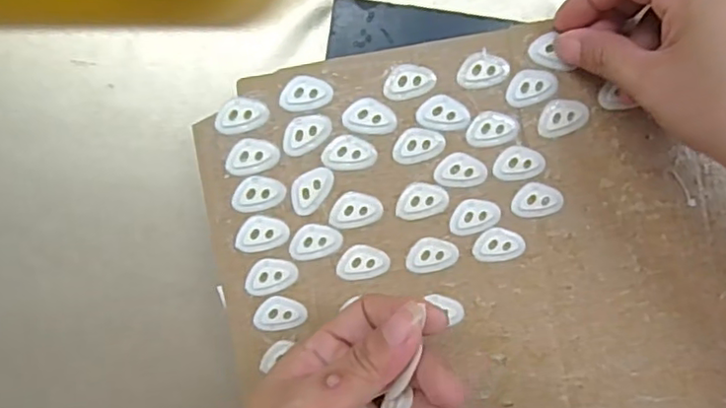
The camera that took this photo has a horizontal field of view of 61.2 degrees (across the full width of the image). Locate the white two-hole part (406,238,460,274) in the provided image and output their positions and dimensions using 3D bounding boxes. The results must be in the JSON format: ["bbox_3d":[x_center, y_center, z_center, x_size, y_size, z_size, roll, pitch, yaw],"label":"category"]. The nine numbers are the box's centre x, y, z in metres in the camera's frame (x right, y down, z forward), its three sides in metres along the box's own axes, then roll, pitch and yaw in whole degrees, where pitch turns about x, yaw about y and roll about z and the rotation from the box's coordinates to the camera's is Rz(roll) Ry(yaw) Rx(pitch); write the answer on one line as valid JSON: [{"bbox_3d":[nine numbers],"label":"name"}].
[{"bbox_3d":[0.035,0.026,0.307,0.026,0.004,0.017,-7,94,-2],"label":"white two-hole part"}]

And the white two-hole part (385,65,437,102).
[{"bbox_3d":[0.023,-0.060,0.303,0.025,0.004,0.017,-1,94,-2],"label":"white two-hole part"}]

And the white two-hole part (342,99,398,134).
[{"bbox_3d":[0.004,-0.043,0.302,0.026,0.004,0.016,7,93,-2],"label":"white two-hole part"}]

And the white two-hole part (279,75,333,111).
[{"bbox_3d":[-0.028,-0.055,0.301,0.026,0.004,0.017,-6,94,-2],"label":"white two-hole part"}]

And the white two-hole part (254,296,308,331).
[{"bbox_3d":[-0.041,0.055,0.306,0.026,0.004,0.017,2,93,-2],"label":"white two-hole part"}]

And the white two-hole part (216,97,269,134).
[{"bbox_3d":[-0.059,-0.043,0.300,0.025,0.004,0.017,-5,94,-2],"label":"white two-hole part"}]

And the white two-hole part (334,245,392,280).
[{"bbox_3d":[0.000,0.029,0.306,0.026,0.004,0.017,-4,94,-2],"label":"white two-hole part"}]

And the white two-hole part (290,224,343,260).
[{"bbox_3d":[-0.024,0.018,0.304,0.026,0.004,0.017,-18,94,-1],"label":"white two-hole part"}]

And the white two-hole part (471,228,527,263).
[{"bbox_3d":[0.069,0.021,0.308,0.026,0.004,0.017,-7,94,-2],"label":"white two-hole part"}]

